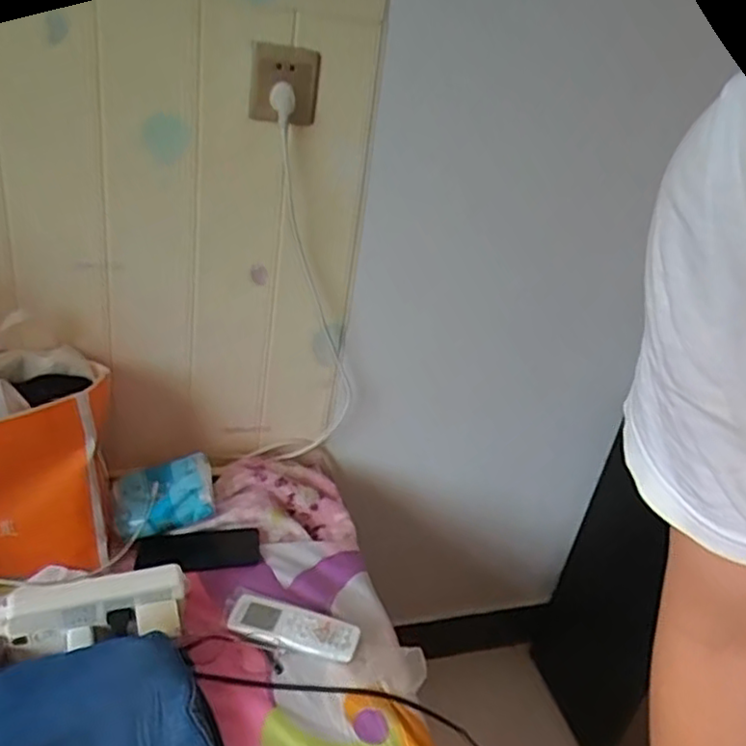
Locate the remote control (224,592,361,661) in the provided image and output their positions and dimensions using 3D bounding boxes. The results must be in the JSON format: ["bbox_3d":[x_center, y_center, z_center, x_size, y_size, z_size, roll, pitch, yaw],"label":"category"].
[{"bbox_3d":[-0.096,0.311,0.832,0.158,0.028,0.057,11,30,7],"label":"remote control"}]

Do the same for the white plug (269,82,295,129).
[{"bbox_3d":[-0.113,-0.334,0.847,0.031,0.049,0.028,5,28,-10],"label":"white plug"}]

